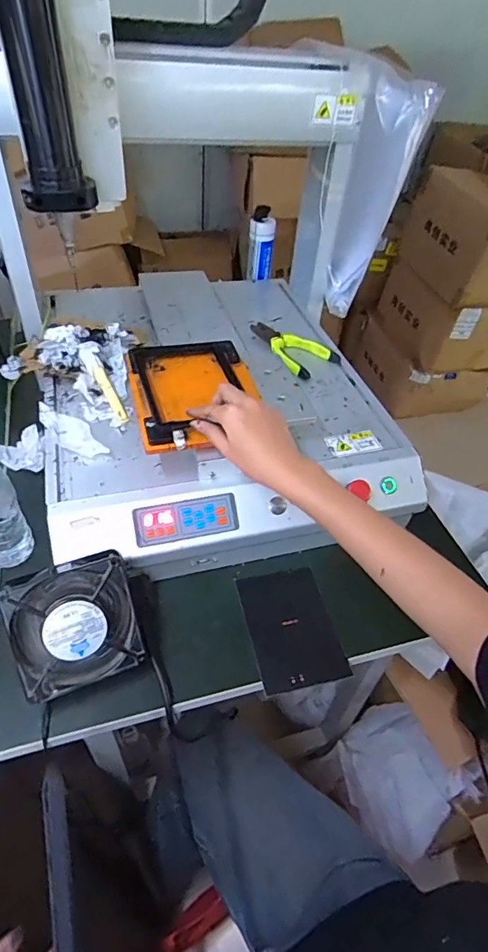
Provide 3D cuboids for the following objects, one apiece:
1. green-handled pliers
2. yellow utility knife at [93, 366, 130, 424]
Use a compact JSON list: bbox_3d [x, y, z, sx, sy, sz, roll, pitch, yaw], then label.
[{"bbox_3d":[0.068,-0.212,0.783,0.089,0.018,0.158,-32,56,-31],"label":"green-handled pliers"},{"bbox_3d":[-0.178,-0.108,0.652,0.014,0.005,0.096,-22,69,-25],"label":"yellow utility knife"}]

